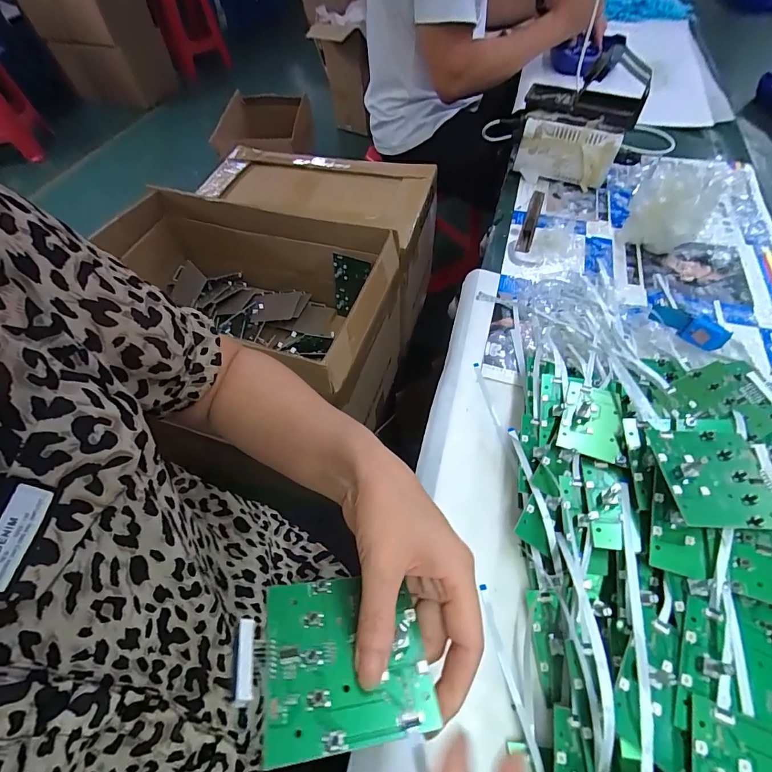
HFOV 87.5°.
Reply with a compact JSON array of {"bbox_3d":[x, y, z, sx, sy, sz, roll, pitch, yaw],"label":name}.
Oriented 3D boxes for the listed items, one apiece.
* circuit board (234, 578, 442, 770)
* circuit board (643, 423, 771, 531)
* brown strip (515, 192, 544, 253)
[{"bbox_3d":[-0.025,0.132,0.200,0.090,0.013,0.074,1,39,-14],"label":"circuit board"},{"bbox_3d":[0.242,0.063,0.291,0.078,0.020,0.076,1,55,2],"label":"circuit board"},{"bbox_3d":[0.219,-0.250,0.606,0.019,0.005,0.154,18,58,10],"label":"brown strip"}]

